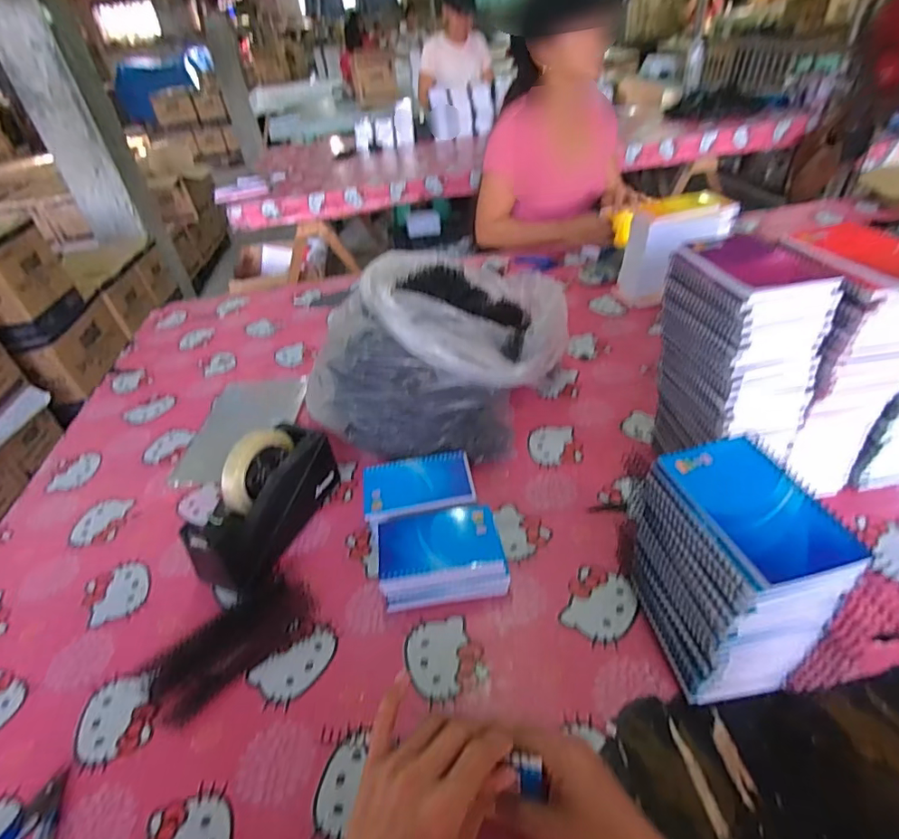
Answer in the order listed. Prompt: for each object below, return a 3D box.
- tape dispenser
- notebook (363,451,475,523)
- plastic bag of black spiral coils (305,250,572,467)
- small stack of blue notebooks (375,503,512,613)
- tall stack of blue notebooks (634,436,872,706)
[{"bbox_3d":[-0.225,0.096,0.620,0.073,0.126,0.203,9,41,20],"label":"tape dispenser"},{"bbox_3d":[-0.038,0.080,0.632,0.133,0.010,0.091,-11,39,-4],"label":"notebook"},{"bbox_3d":[0.006,-0.116,0.764,0.260,0.221,0.400,20,46,30],"label":"plastic bag of black spiral coils"},{"bbox_3d":[-0.009,0.152,0.566,0.133,0.060,0.099,-10,39,-3],"label":"small stack of blue notebooks"},{"bbox_3d":[0.234,0.135,0.437,0.089,0.191,0.127,-10,39,-3],"label":"tall stack of blue notebooks"}]

